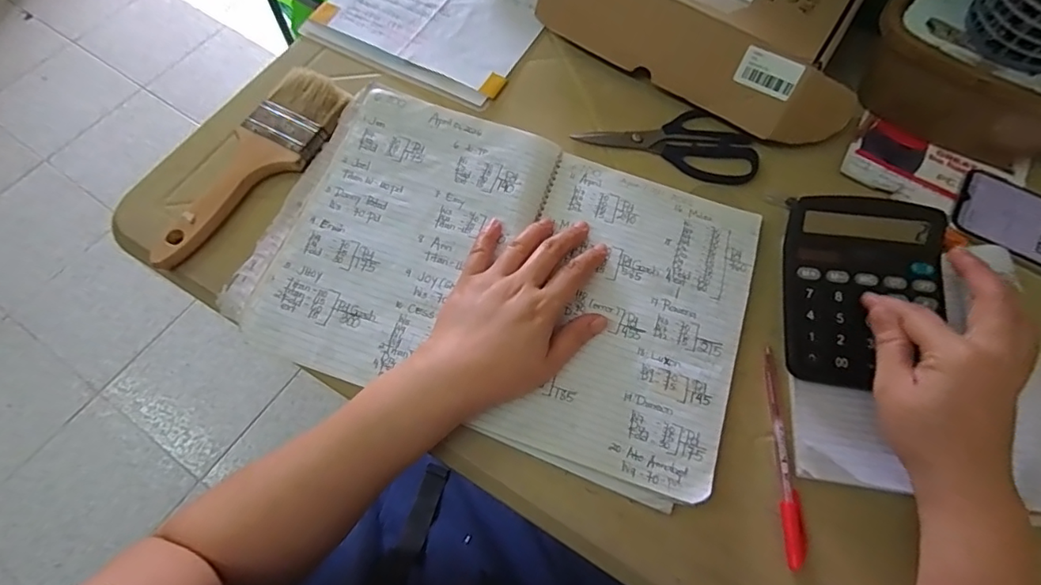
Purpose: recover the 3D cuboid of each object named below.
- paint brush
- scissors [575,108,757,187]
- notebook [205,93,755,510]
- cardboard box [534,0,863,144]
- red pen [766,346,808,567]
[{"bbox_3d":[-0.232,-0.110,0.462,0.073,0.015,0.216,26,69,10],"label":"paint brush"},{"bbox_3d":[0.136,-0.143,0.492,0.161,0.005,0.067,13,67,5],"label":"scissors"},{"bbox_3d":[-0.016,-0.020,0.425,0.381,0.020,0.246,20,68,7],"label":"notebook"},{"bbox_3d":[0.174,-0.294,0.524,0.344,0.073,0.206,34,71,13],"label":"cardboard box"},{"bbox_3d":[0.188,0.113,0.380,0.014,0.007,0.148,4,67,1],"label":"red pen"}]

